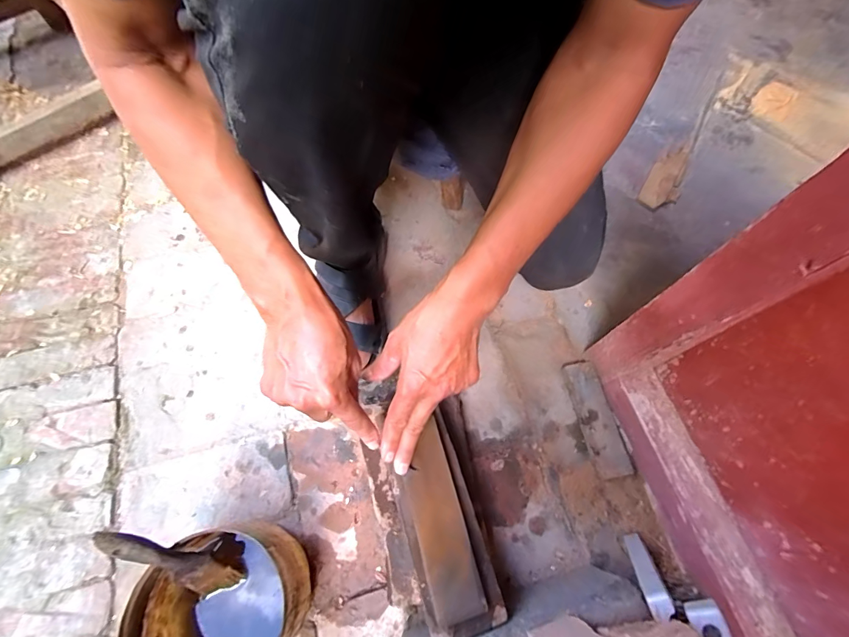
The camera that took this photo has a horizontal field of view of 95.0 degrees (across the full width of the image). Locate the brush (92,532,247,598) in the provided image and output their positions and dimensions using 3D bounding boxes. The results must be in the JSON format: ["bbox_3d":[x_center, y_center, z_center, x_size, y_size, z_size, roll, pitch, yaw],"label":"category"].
[{"bbox_3d":[-0.255,0.250,0.393,0.047,0.173,0.021,-44,45,-18],"label":"brush"}]

